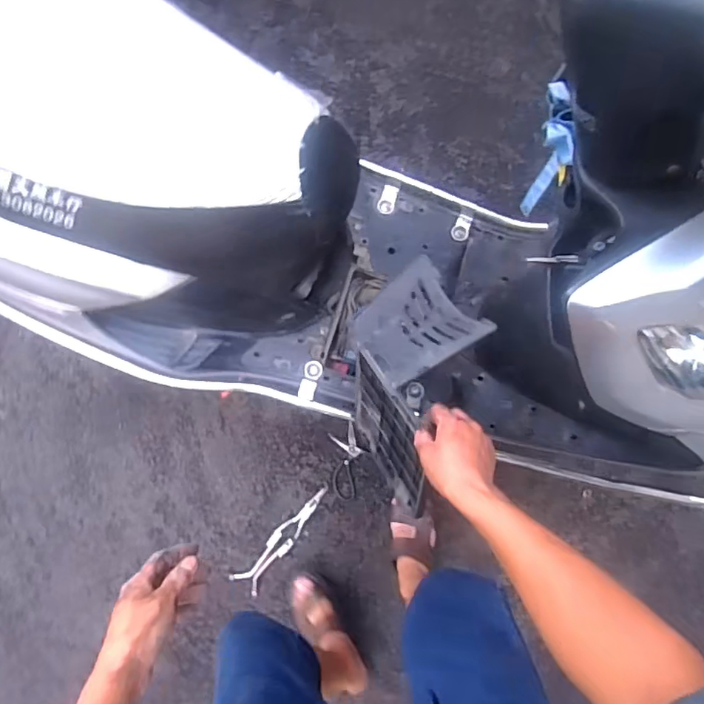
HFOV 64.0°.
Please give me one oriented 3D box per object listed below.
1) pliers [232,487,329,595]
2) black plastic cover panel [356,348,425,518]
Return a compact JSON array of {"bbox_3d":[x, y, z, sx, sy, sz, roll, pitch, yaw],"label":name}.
[{"bbox_3d":[-0.158,0.434,1.313,0.064,0.009,0.298,40,90,4],"label":"pliers"},{"bbox_3d":[0.051,0.112,0.812,0.013,0.205,0.172,-15,131,-21],"label":"black plastic cover panel"}]

